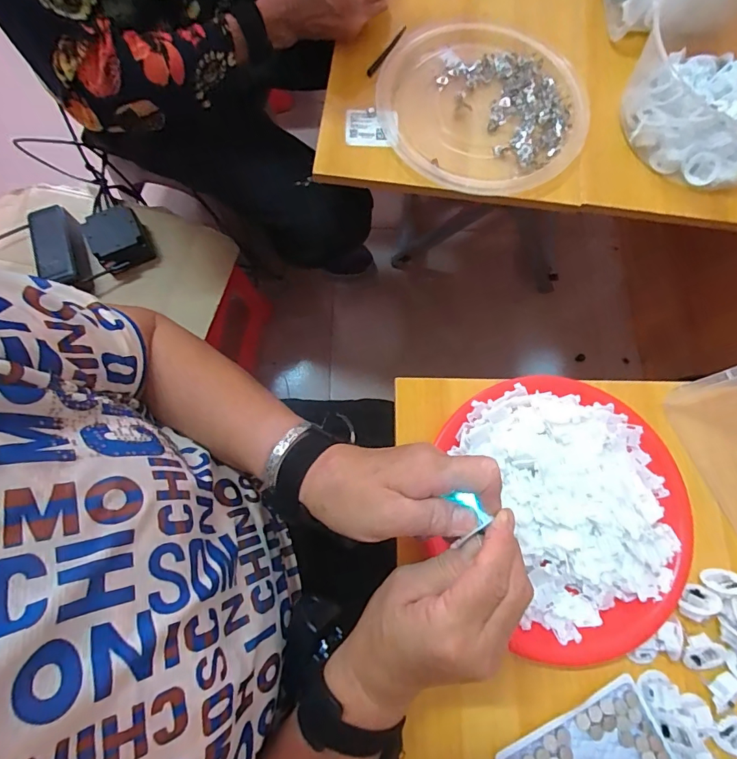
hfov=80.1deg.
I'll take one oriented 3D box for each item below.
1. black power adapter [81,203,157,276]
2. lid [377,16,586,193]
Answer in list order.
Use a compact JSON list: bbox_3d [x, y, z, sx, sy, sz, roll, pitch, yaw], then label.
[{"bbox_3d":[-0.368,-0.208,0.647,0.072,0.050,0.075,-27,78,-8],"label":"black power adapter"},{"bbox_3d":[0.130,-0.315,0.501,0.227,0.017,0.228,0,75,-1],"label":"lid"}]

